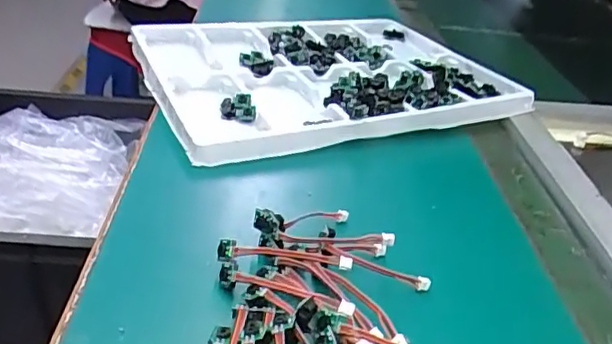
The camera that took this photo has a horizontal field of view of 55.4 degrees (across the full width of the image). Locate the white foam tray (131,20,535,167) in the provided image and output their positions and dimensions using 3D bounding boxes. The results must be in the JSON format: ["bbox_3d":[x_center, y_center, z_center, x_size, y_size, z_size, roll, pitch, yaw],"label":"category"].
[{"bbox_3d":[0.014,-0.113,0.641,0.371,0.042,0.298,-7,34,-21],"label":"white foam tray"}]

